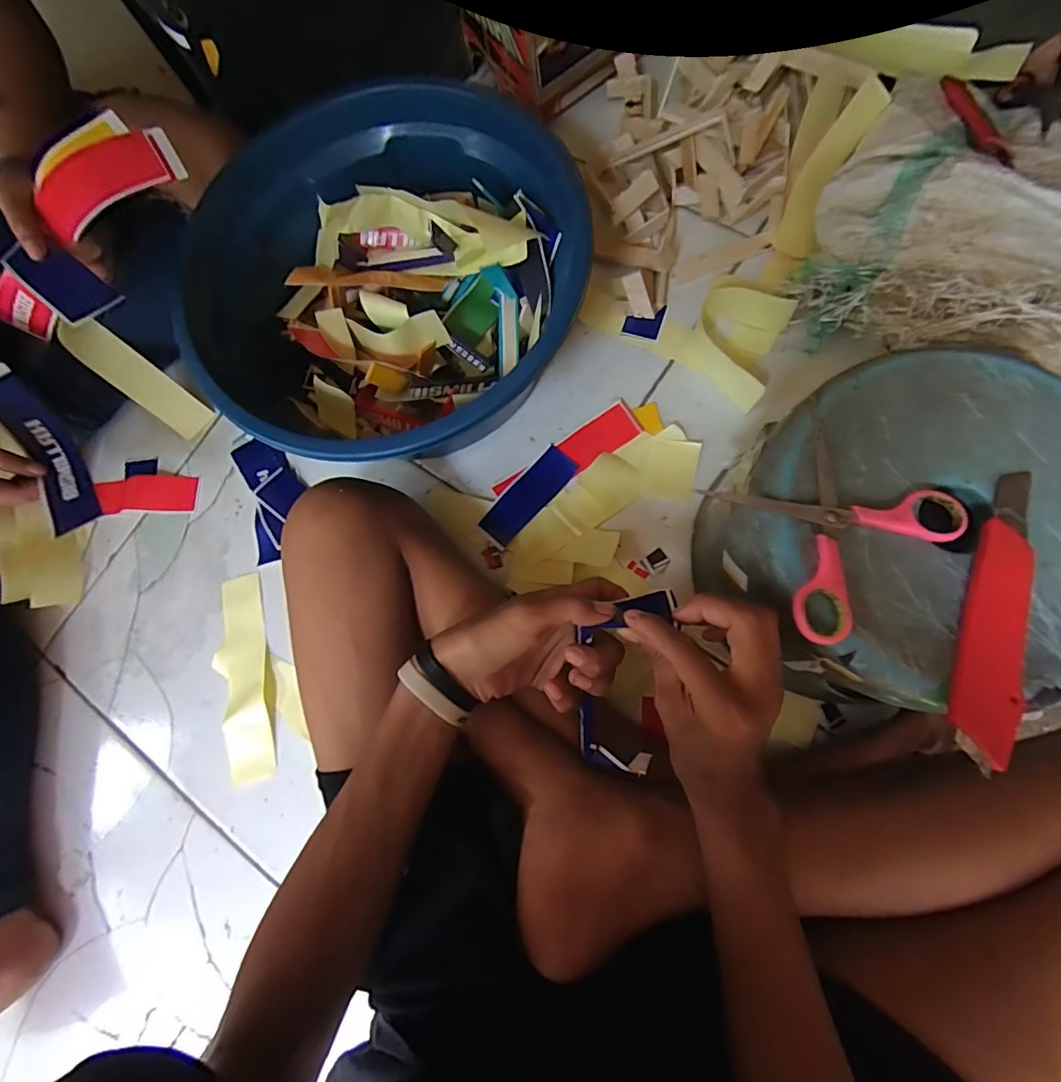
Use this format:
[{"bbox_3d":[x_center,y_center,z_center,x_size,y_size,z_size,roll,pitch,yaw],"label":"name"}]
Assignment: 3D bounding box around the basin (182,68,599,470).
[{"bbox_3d":[-0.131,-0.235,0.478,0.350,0.133,0.331,-2,79,8],"label":"basin"}]

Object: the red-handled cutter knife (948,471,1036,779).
[{"bbox_3d":[0.266,0.039,0.286,0.030,0.009,0.170,16,77,14],"label":"red-handled cutter knife"}]

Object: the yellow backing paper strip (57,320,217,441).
[{"bbox_3d":[-0.412,-0.169,0.532,0.043,0.139,0.022,-51,42,-9],"label":"yellow backing paper strip"}]

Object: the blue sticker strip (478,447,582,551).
[{"bbox_3d":[-0.002,-0.045,0.503,0.043,0.007,0.111,42,87,13],"label":"blue sticker strip"}]

